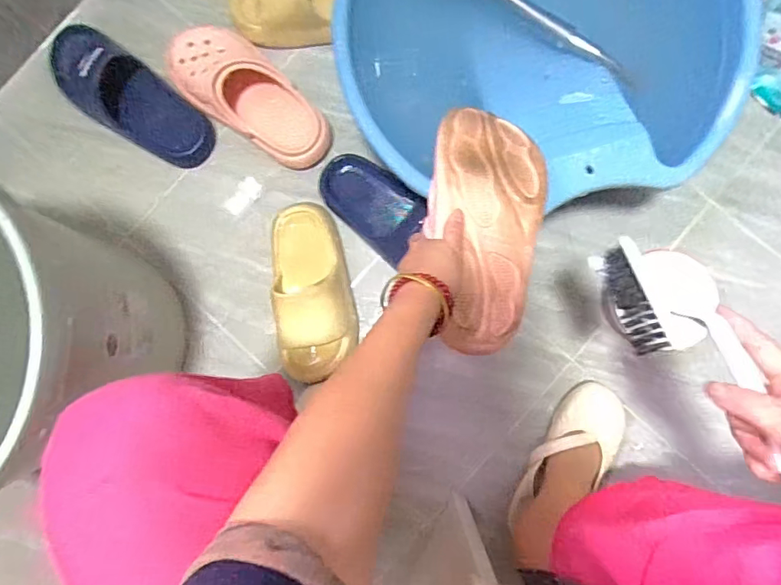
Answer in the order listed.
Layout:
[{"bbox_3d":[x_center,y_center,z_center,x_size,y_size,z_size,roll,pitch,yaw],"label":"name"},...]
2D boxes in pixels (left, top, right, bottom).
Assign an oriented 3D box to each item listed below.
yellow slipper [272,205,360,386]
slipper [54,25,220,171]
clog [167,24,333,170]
[{"bbox_3d":[-0.113,-0.014,0.689,0.100,0.102,0.230,-7,87,1],"label":"yellow slipper"},{"bbox_3d":[-0.394,-0.298,0.737,0.282,0.065,0.114,35,89,3],"label":"slipper"},{"bbox_3d":[-0.205,-0.291,0.716,0.268,0.081,0.124,38,89,3],"label":"clog"}]

